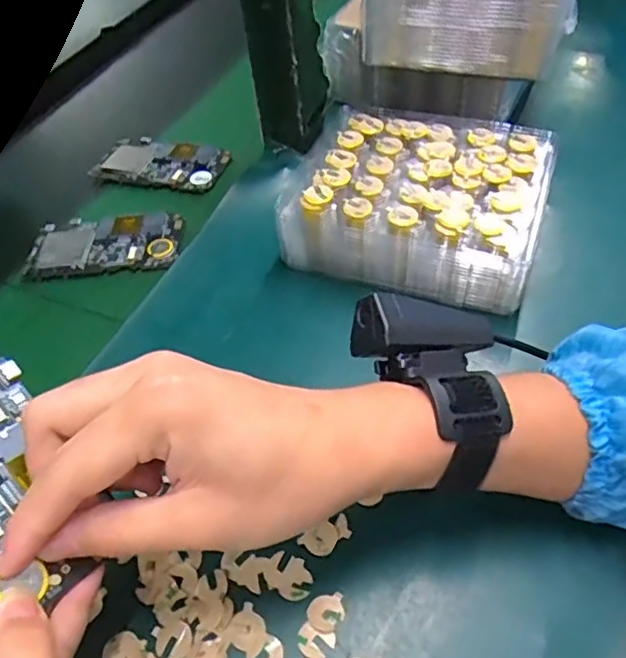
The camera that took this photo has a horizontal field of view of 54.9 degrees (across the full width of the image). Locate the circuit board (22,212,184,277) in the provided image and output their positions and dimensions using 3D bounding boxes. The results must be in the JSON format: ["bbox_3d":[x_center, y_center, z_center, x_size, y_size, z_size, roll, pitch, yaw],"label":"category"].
[{"bbox_3d":[-0.170,-0.071,0.492,0.122,0.013,0.063,-3,48,3],"label":"circuit board"}]

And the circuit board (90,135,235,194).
[{"bbox_3d":[-0.143,-0.159,0.563,0.122,0.008,0.063,8,53,19],"label":"circuit board"}]

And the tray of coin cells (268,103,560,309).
[{"bbox_3d":[0.071,-0.094,0.451,0.188,0.070,0.143,15,51,16],"label":"tray of coin cells"}]

